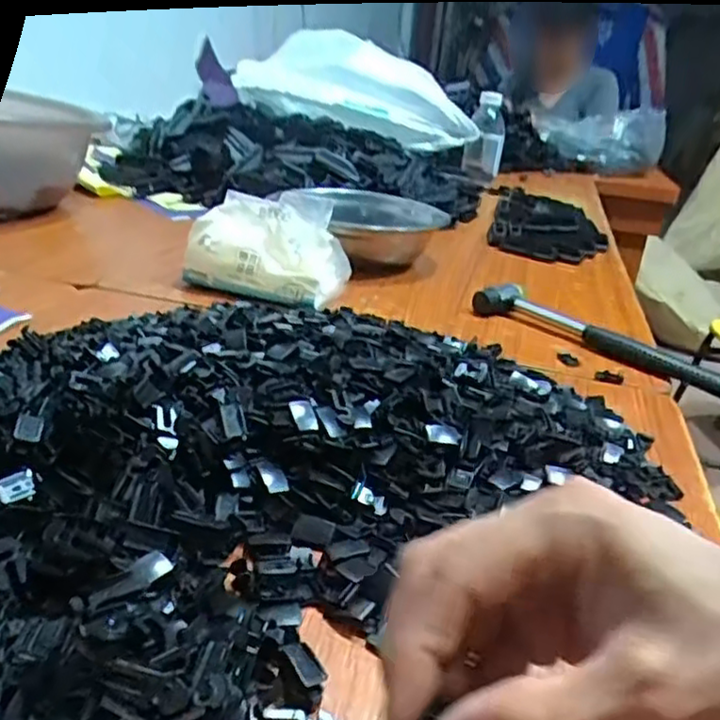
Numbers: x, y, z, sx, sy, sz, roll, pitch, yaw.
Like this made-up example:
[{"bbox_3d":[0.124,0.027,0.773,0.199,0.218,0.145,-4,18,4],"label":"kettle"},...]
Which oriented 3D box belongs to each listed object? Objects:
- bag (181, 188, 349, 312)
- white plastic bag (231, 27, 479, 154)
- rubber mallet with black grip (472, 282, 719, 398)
[{"bbox_3d":[-0.085,-0.105,0.624,0.135,0.083,0.072,10,25,11],"label":"bag"},{"bbox_3d":[-0.032,-0.476,1.203,0.378,0.161,0.270,-12,30,-33],"label":"white plastic bag"},{"bbox_3d":[0.202,-0.020,0.575,0.228,0.024,0.036,25,31,36],"label":"rubber mallet with black grip"}]

